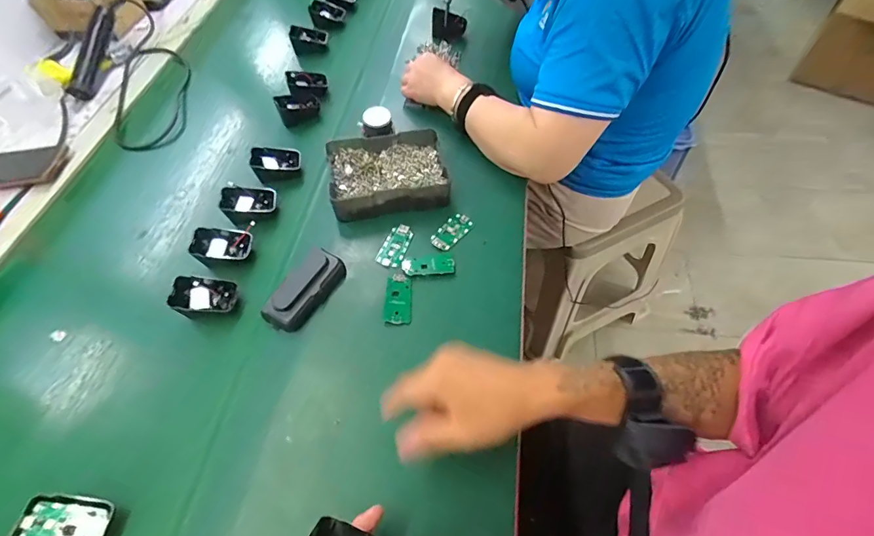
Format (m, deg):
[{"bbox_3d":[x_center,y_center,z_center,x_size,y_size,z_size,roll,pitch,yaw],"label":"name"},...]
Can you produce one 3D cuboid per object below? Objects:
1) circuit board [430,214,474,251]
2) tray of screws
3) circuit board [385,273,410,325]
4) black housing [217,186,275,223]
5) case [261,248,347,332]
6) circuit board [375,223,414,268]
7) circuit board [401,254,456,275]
[{"bbox_3d":[0.020,-0.049,0.558,0.032,0.004,0.061,36,66,24],"label":"circuit board"},{"bbox_3d":[-0.070,-0.135,0.592,0.156,0.040,0.128,-10,57,-2],"label":"tray of screws"},{"bbox_3d":[-0.047,0.035,0.499,0.028,0.004,0.065,-4,57,2],"label":"circuit board"},{"bbox_3d":[-0.259,-0.088,0.579,0.065,0.037,0.051,-9,57,-1],"label":"black housing"},{"bbox_3d":[-0.153,0.025,0.495,0.047,0.026,0.104,24,62,18],"label":"case"},{"bbox_3d":[-0.054,-0.030,0.547,0.034,0.006,0.065,16,60,14],"label":"circuit board"},{"bbox_3d":[-0.011,-0.004,0.526,0.065,0.004,0.029,-6,57,0],"label":"circuit board"}]

